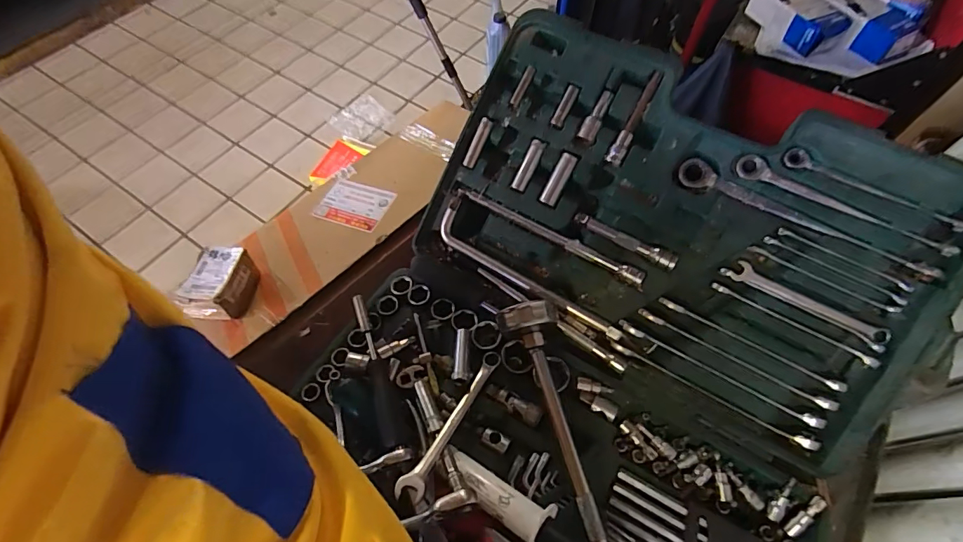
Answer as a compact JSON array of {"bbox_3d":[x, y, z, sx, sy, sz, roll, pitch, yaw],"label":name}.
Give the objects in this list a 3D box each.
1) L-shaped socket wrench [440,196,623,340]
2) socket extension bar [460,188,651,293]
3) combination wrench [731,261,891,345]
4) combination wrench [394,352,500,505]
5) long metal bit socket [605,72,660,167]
[{"bbox_3d":[0.054,0.002,0.556,0.260,0.021,0.051,36,109,12],"label":"L-shaped socket wrench"},{"bbox_3d":[0.081,-0.044,0.551,0.245,0.016,0.016,28,64,14],"label":"socket extension bar"},{"bbox_3d":[0.339,0.033,0.479,0.160,0.009,0.024,28,92,14],"label":"combination wrench"},{"bbox_3d":[-0.027,0.151,0.463,0.023,0.010,0.179,27,47,14],"label":"combination wrench"},{"bbox_3d":[0.174,-0.173,0.521,0.018,0.011,0.108,28,95,14],"label":"long metal bit socket"}]

